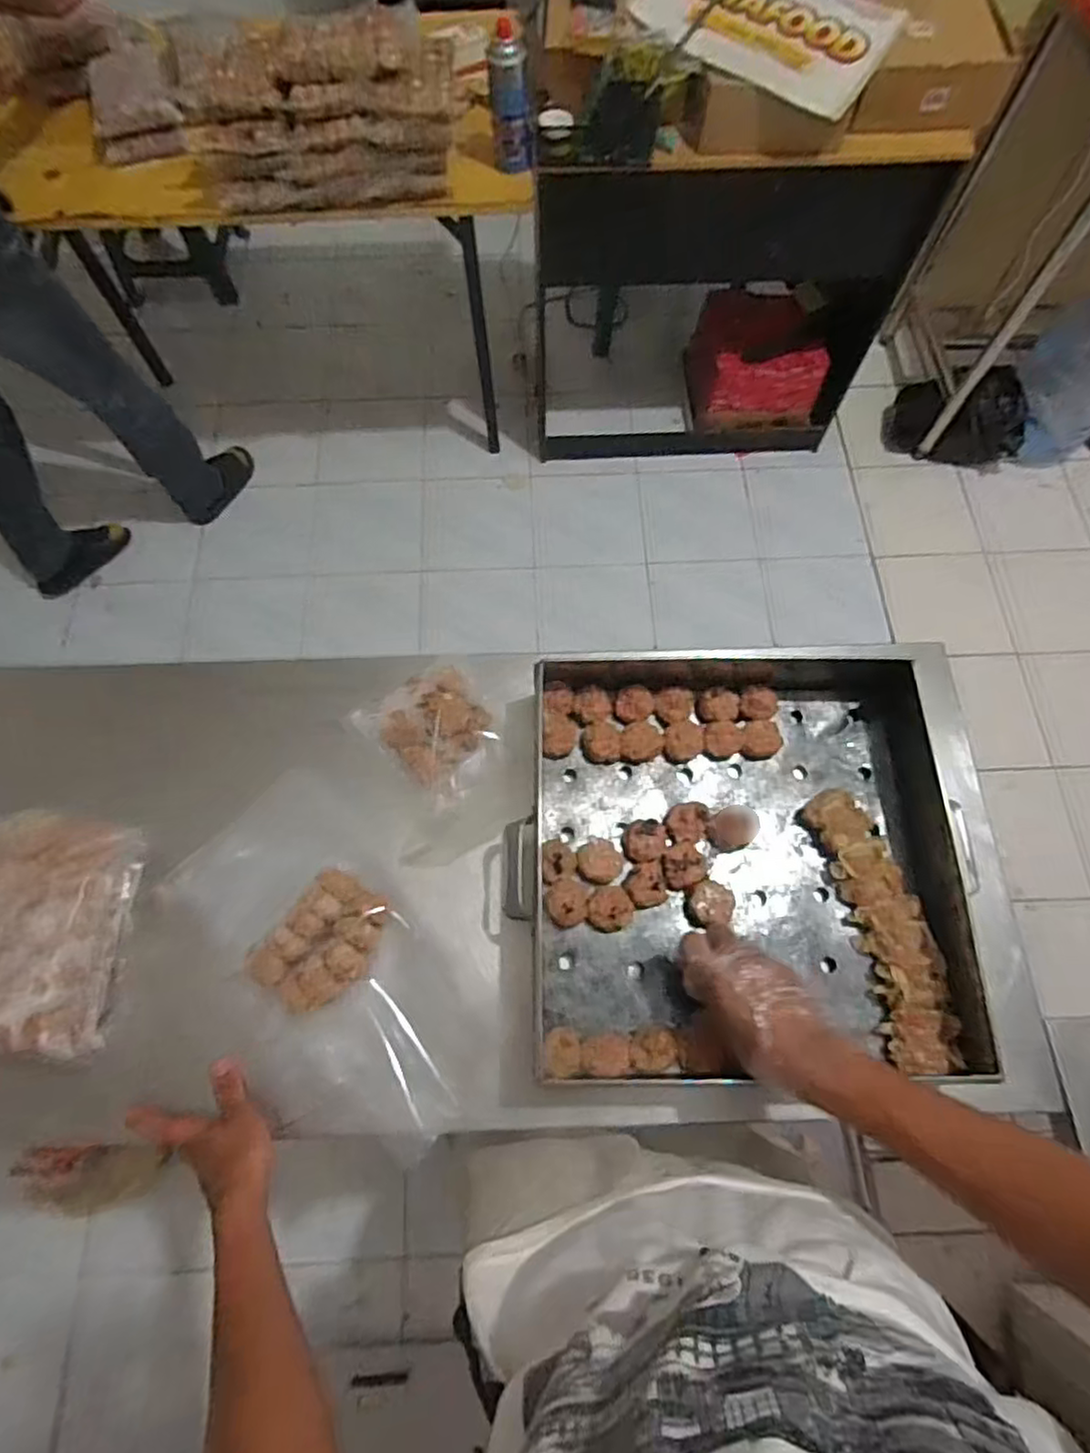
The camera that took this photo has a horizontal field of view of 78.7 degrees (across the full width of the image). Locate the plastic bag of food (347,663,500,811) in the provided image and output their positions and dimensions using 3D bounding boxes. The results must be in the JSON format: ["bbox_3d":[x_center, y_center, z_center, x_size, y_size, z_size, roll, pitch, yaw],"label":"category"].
[{"bbox_3d":[-0.120,-0.002,0.733,0.129,0.046,0.153,-43,76,-14],"label":"plastic bag of food"}]

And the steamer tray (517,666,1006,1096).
[{"bbox_3d":[0.189,0.123,0.665,0.443,0.082,0.428,-3,70,-2],"label":"steamer tray"}]

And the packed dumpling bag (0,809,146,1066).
[{"bbox_3d":[-0.486,0.196,0.639,0.138,0.083,0.219,1,70,0],"label":"packed dumpling bag"}]

